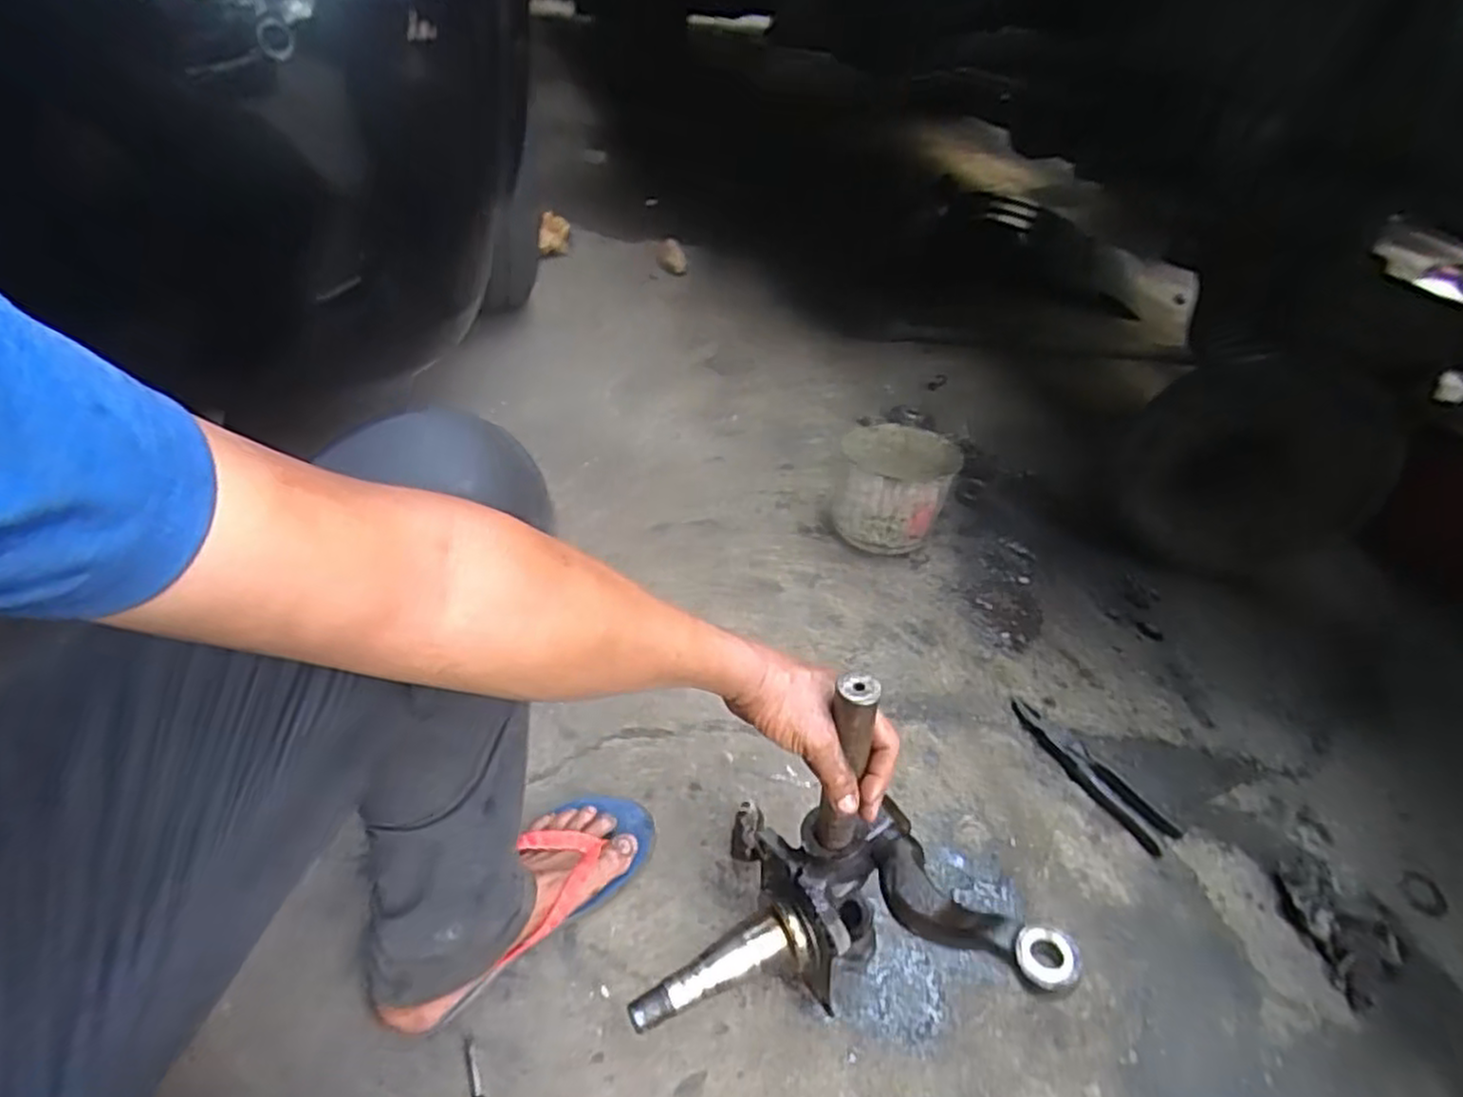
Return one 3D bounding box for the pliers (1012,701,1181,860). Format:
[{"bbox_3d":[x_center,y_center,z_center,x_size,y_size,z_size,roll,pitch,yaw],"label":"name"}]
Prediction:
[{"bbox_3d":[0.425,0.266,0.871,0.054,0.011,0.216,-25,52,-28],"label":"pliers"}]

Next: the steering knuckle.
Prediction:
[{"bbox_3d":[0.075,0.262,0.545,0.268,0.279,0.134,5,44,-2],"label":"steering knuckle"}]

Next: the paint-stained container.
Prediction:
[{"bbox_3d":[0.242,-0.081,1.101,0.166,0.149,0.151,12,44,5],"label":"paint-stained container"}]

